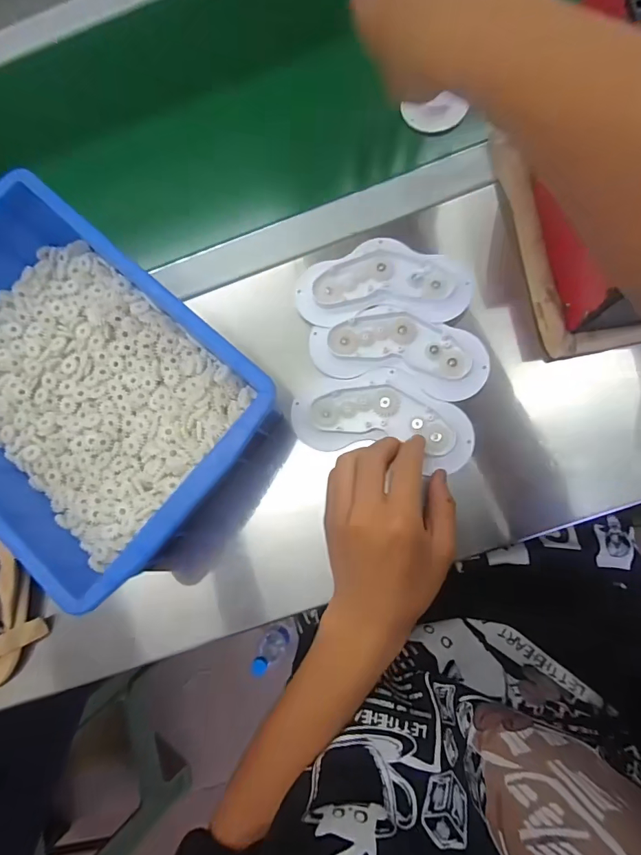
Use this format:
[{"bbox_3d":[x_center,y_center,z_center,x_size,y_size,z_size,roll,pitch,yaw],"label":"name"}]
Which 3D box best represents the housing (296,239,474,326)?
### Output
[{"bbox_3d":[0.055,-0.129,0.374,0.148,0.008,0.077,-1,82,6],"label":"housing"}]

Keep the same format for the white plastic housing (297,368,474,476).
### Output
[{"bbox_3d":[0.052,-0.011,0.357,0.148,0.011,0.073,8,83,7],"label":"white plastic housing"}]

